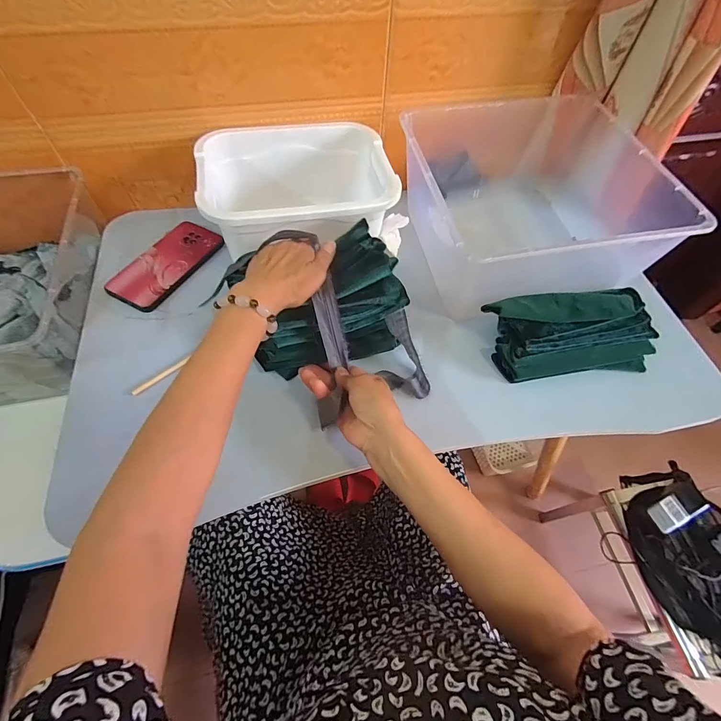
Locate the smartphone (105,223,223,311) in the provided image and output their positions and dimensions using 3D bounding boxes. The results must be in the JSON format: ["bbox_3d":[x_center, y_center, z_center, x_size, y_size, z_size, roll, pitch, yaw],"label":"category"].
[{"bbox_3d":[-0.273,-0.140,0.522,0.077,0.011,0.164,28,62,12],"label":"smartphone"}]

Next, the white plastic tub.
[{"bbox_3d":[-0.088,-0.235,0.526,0.244,0.101,0.181,-7,61,-8],"label":"white plastic tub"}]

